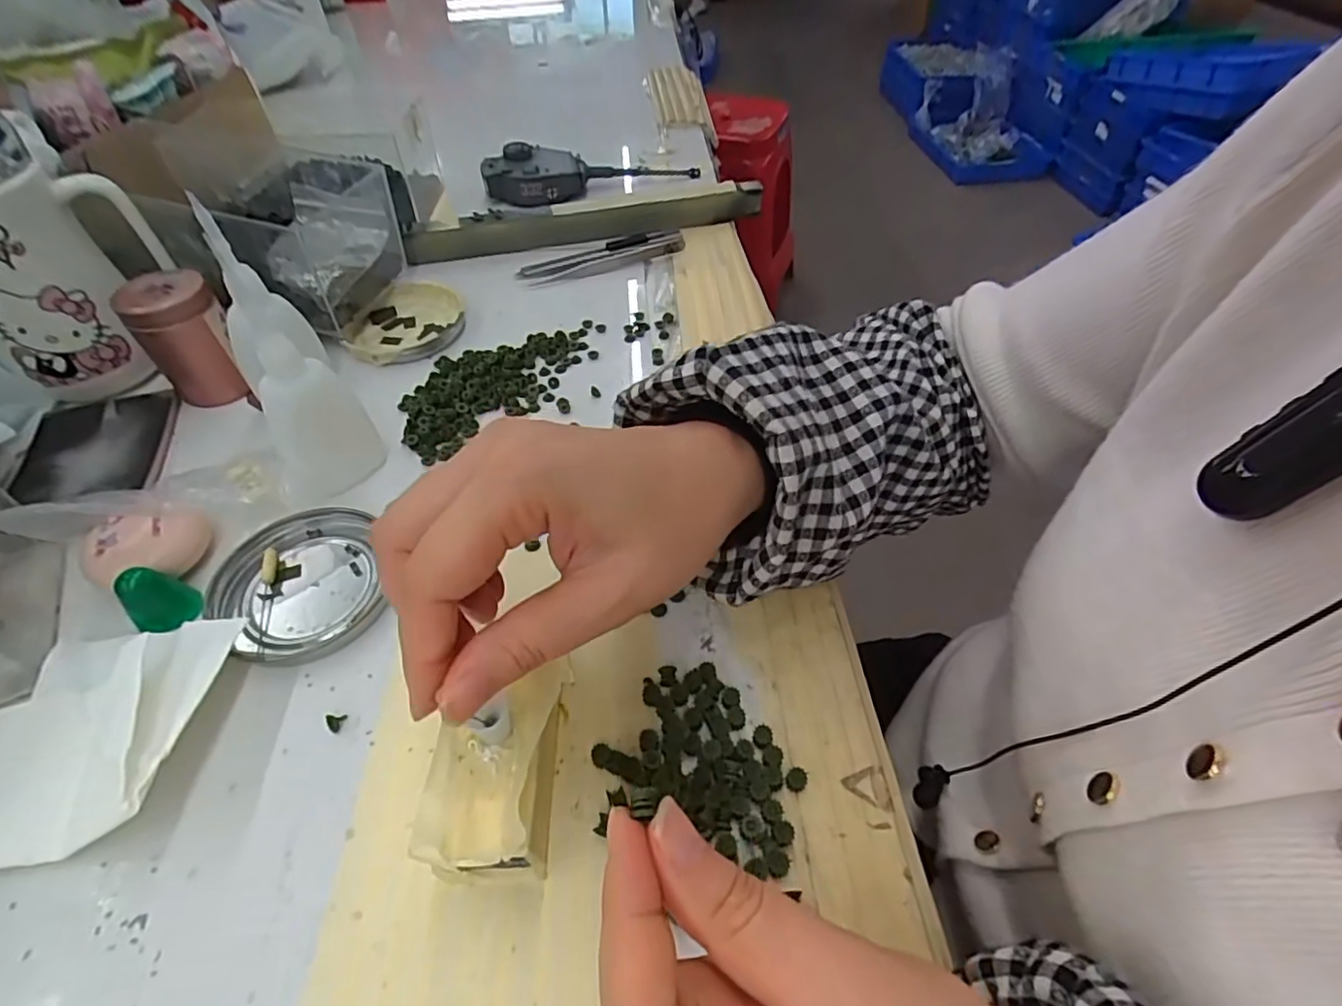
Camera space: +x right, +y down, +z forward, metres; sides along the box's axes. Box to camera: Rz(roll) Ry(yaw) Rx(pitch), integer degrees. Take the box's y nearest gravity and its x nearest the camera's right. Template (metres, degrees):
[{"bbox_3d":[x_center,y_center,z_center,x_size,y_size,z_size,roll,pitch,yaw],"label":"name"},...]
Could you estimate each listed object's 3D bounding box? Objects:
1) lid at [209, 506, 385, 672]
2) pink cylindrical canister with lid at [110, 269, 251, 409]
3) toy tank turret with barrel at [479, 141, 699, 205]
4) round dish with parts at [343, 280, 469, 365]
[{"bbox_3d":[-0.171,0.037,0.279,0.069,0.009,0.075,-18,52,-15],"label":"lid"},{"bbox_3d":[-0.274,-0.092,0.349,0.035,0.066,0.041,32,56,24],"label":"pink cylindrical canister with lid"},{"bbox_3d":[-0.071,-0.301,0.549,0.186,0.030,0.056,-16,52,-14],"label":"toy tank turret with barrel"},{"bbox_3d":[-0.178,-0.121,0.416,0.074,0.013,0.078,-12,51,-11],"label":"round dish with parts"}]

